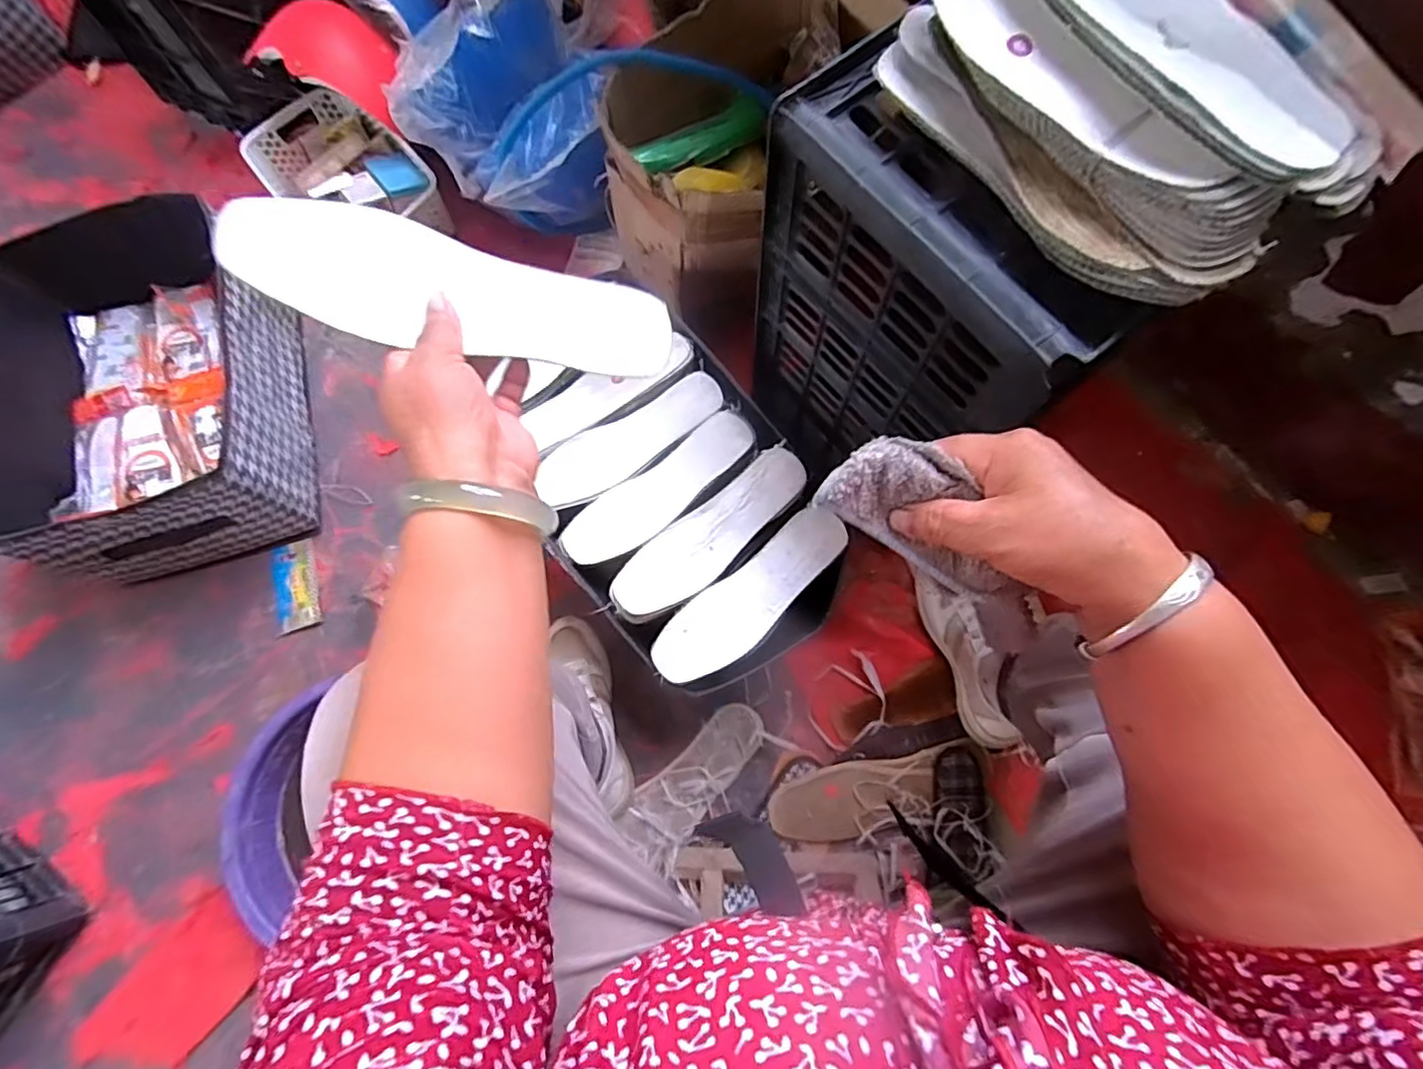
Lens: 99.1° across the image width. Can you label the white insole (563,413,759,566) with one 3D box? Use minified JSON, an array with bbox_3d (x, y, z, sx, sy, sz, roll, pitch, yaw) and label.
[{"bbox_3d":[-0.053,-0.048,0.654,0.232,0.015,0.064,-39,77,-8],"label":"white insole"}]

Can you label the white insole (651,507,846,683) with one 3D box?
[{"bbox_3d":[0.044,0.061,0.615,0.233,0.015,0.070,-38,77,-8],"label":"white insole"}]

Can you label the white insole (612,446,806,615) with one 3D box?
[{"bbox_3d":[0.002,0.000,0.630,0.230,0.019,0.071,-39,77,-8],"label":"white insole"}]

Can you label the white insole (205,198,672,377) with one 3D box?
[{"bbox_3d":[-0.137,-0.134,0.345,0.227,0.013,0.069,7,74,-21],"label":"white insole"}]

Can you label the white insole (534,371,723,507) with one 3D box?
[{"bbox_3d":[-0.084,-0.105,0.677,0.220,0.021,0.068,-32,76,-6],"label":"white insole"}]

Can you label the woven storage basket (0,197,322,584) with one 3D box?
[{"bbox_3d":[-0.747,-0.200,0.808,0.332,0.162,0.461,-17,75,-2],"label":"woven storage basket"}]

